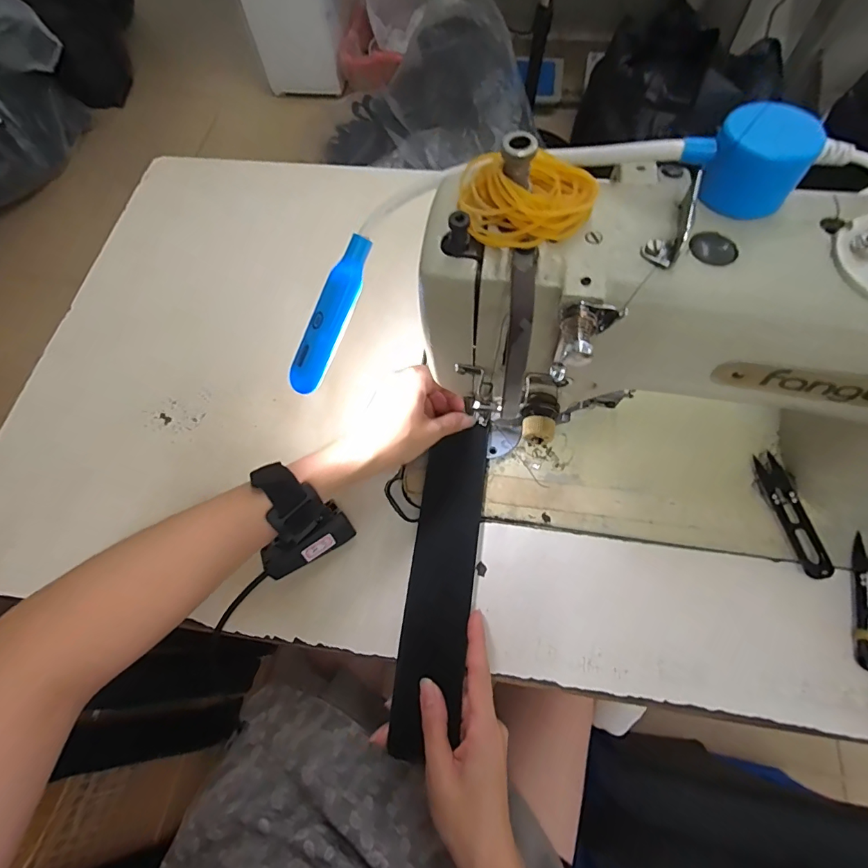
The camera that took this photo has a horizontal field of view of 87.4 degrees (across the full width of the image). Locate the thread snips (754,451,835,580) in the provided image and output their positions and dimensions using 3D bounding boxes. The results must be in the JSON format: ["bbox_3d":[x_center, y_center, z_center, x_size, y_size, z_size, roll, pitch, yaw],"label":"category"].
[{"bbox_3d":[0.287,0.065,0.367,0.022,0.013,0.100,-6,66,1],"label":"thread snips"}]

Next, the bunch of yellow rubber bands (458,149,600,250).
[{"bbox_3d":[0.045,-0.110,0.208,0.058,0.024,0.040,-20,66,-5],"label":"bunch of yellow rubber bands"}]

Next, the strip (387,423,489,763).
[{"bbox_3d":[0.007,0.114,0.366,0.053,0.012,0.248,5,70,9],"label":"strip"}]

